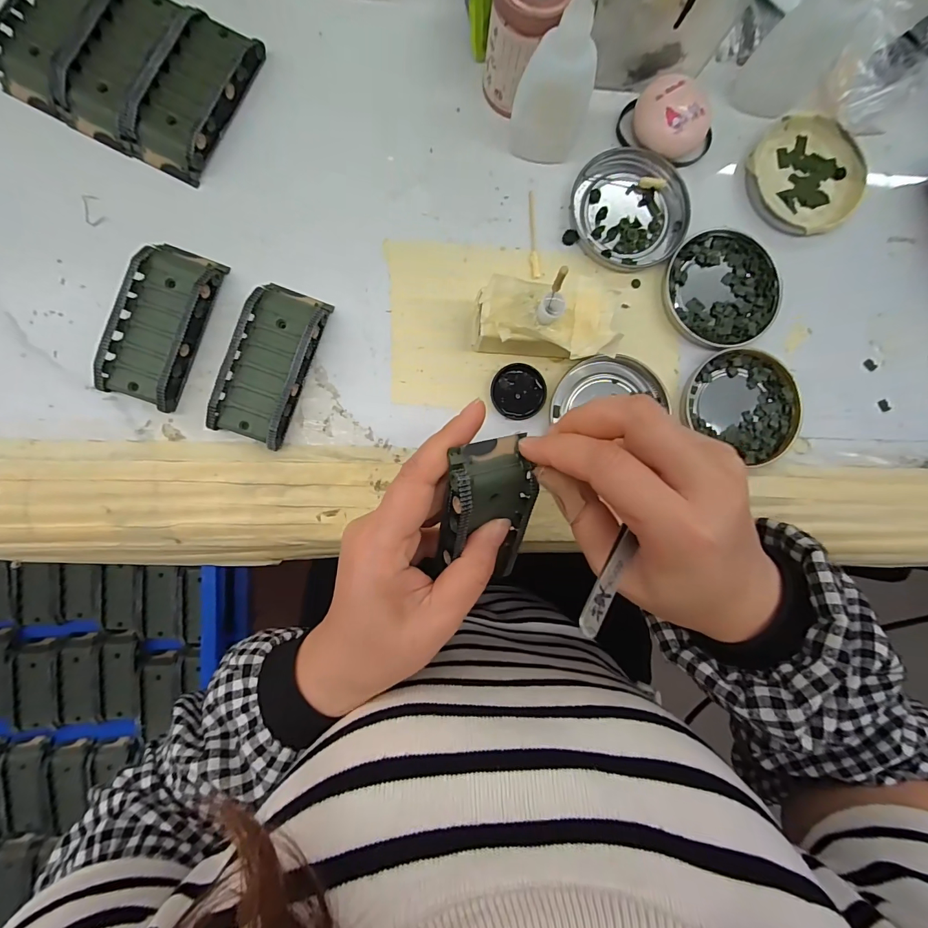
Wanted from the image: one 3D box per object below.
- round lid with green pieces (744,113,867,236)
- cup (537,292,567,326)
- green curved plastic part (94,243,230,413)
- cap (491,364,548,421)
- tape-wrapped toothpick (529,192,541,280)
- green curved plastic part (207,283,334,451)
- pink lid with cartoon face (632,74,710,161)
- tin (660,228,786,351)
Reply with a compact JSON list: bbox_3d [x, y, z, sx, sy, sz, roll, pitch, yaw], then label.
[{"bbox_3d":[0.235,-0.199,0.287,0.076,0.012,0.075,0,88,-4],"label":"round lid with green pieces"},{"bbox_3d":[0.049,-0.088,0.237,0.014,0.017,0.012,38,86,-2],"label":"cup"},{"bbox_3d":[-0.185,-0.086,0.253,0.043,0.021,0.096,19,86,-3],"label":"green curved plastic part"},{"bbox_3d":[0.035,-0.047,0.273,0.035,0.007,0.034,0,88,-4],"label":"cap"},{"bbox_3d":[0.046,-0.153,0.278,0.006,0.004,0.060,-4,90,-4],"label":"tape-wrapped toothpick"},{"bbox_3d":[-0.120,-0.063,0.257,0.044,0.019,0.095,19,86,-3],"label":"green curved plastic part"},{"bbox_3d":[0.135,-0.227,0.274,0.039,0.021,0.044,-29,90,-5],"label":"pink lid with cartoon face"},{"bbox_3d":[0.175,-0.118,0.282,0.076,0.008,0.078,0,88,-4],"label":"tin"}]

